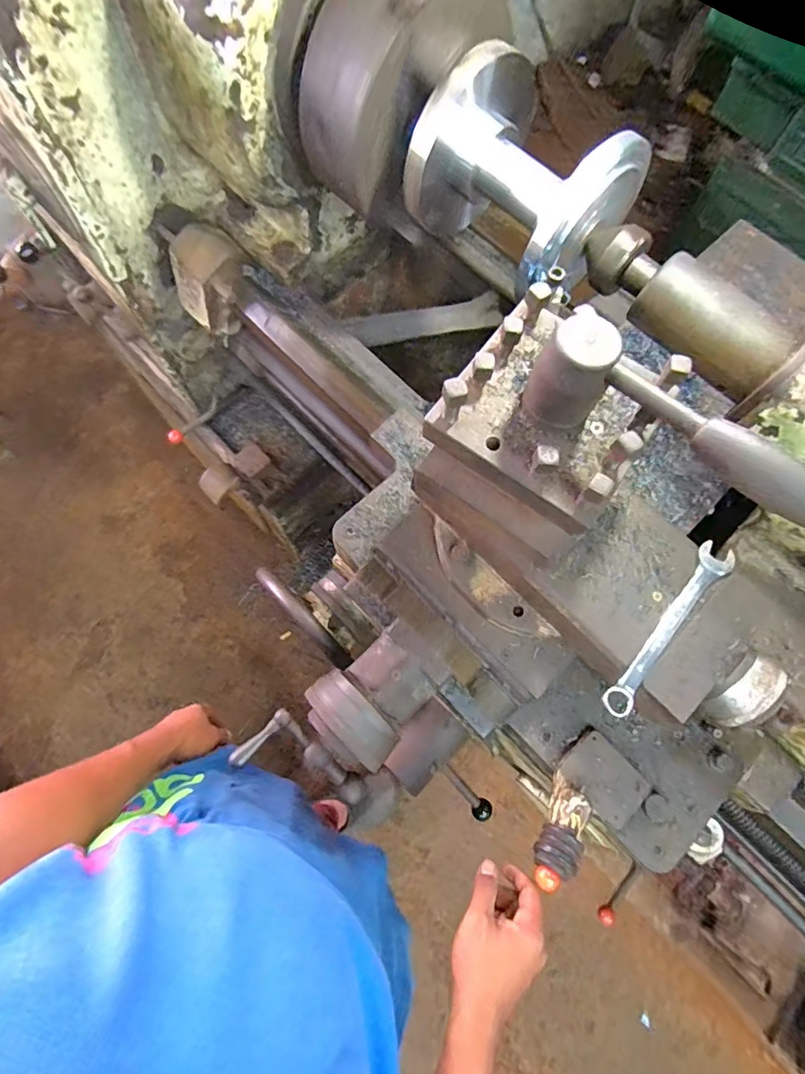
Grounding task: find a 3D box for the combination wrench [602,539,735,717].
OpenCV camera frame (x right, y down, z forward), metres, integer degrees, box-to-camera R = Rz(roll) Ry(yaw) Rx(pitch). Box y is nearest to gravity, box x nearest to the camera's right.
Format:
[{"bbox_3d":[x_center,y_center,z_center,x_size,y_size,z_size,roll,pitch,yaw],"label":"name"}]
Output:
[{"bbox_3d":[0.219,0.074,0.431,0.025,0.017,0.172,39,78,11],"label":"combination wrench"}]

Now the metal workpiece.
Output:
[{"bbox_3d":[0.111,-0.335,0.503,0.151,0.141,0.174,-42,77,-14],"label":"metal workpiece"}]

